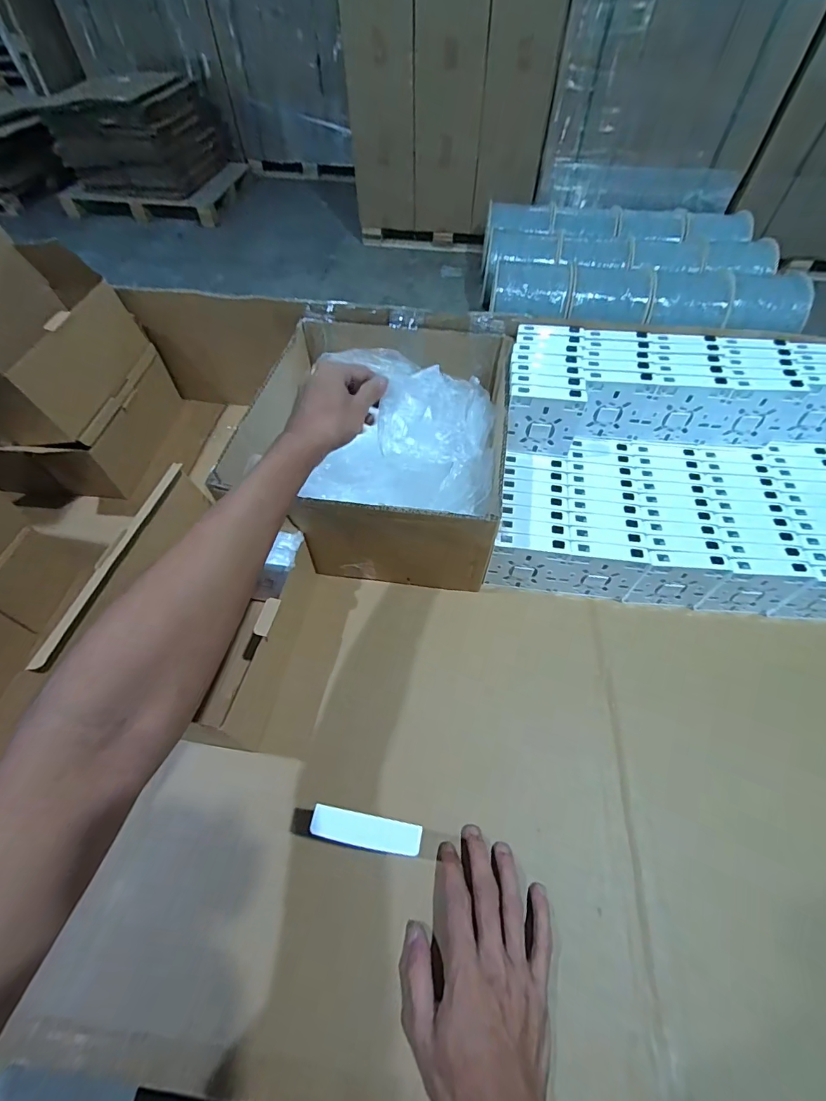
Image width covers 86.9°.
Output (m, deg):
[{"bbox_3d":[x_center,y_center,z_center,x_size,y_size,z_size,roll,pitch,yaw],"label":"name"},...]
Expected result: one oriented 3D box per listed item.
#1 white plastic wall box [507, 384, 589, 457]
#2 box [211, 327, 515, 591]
[{"bbox_3d":[0.158,-0.157,0.534,0.084,0.086,0.022,4,53,5],"label":"white plastic wall box"},{"bbox_3d":[-0.036,-0.148,0.556,0.281,0.185,0.318,6,57,3],"label":"box"}]

